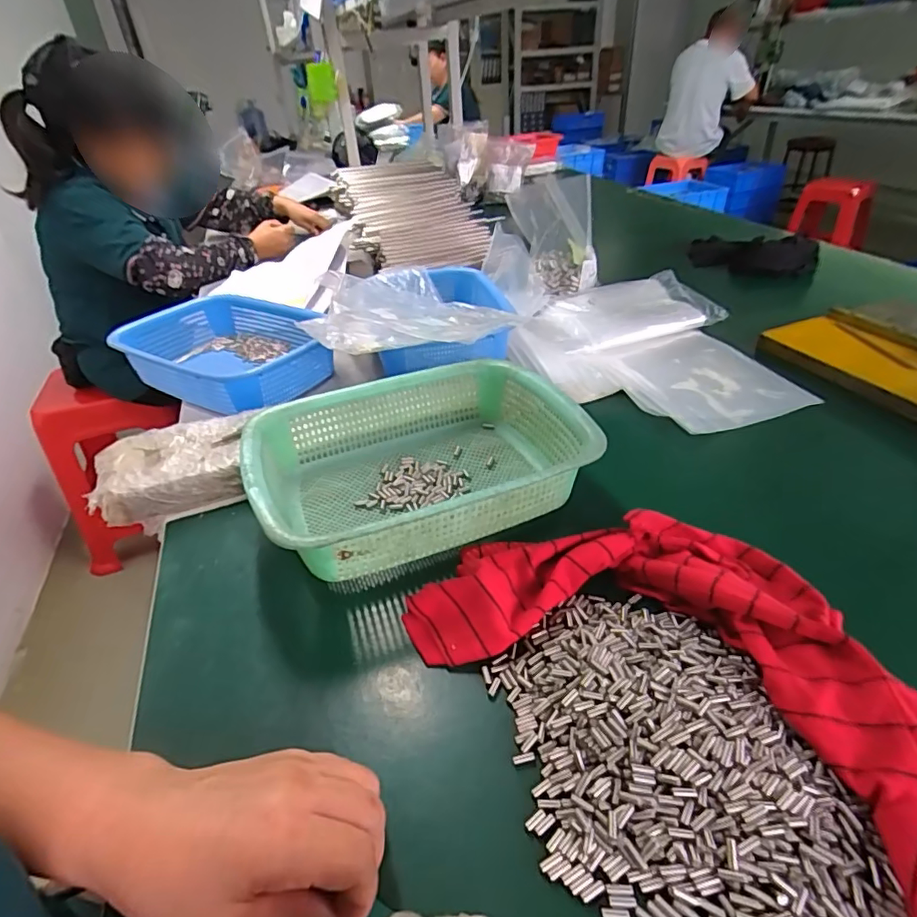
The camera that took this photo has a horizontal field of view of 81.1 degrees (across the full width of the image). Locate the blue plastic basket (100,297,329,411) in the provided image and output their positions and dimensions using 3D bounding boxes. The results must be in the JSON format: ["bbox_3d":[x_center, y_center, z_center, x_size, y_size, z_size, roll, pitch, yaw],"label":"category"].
[{"bbox_3d":[-0.317,-0.151,0.742,0.267,0.073,0.198,14,41,24],"label":"blue plastic basket"}]

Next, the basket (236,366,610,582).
[{"bbox_3d":[-0.036,-0.001,0.505,0.290,0.079,0.217,-17,39,-15],"label":"basket"}]

